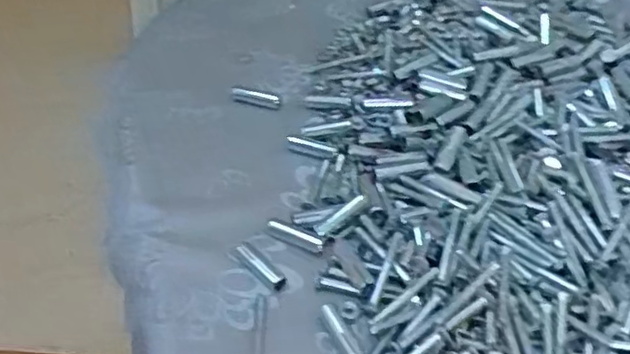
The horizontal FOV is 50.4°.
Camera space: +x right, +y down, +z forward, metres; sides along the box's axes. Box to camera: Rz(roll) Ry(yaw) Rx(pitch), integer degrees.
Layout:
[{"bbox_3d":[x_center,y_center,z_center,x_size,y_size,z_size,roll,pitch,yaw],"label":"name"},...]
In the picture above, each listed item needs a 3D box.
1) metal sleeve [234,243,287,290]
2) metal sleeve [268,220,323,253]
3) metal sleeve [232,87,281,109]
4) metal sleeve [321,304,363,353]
[{"bbox_3d":[-0.034,0.057,0.425,0.042,0.009,0.014,35,55,29],"label":"metal sleeve"},{"bbox_3d":[-0.013,0.038,0.442,0.040,0.004,0.010,20,49,19],"label":"metal sleeve"},{"bbox_3d":[-0.048,-0.065,0.547,0.040,0.010,0.014,6,46,6],"label":"metal sleeve"},{"bbox_3d":[0.016,0.091,0.390,0.009,0.006,0.043,-19,49,-18],"label":"metal sleeve"}]

